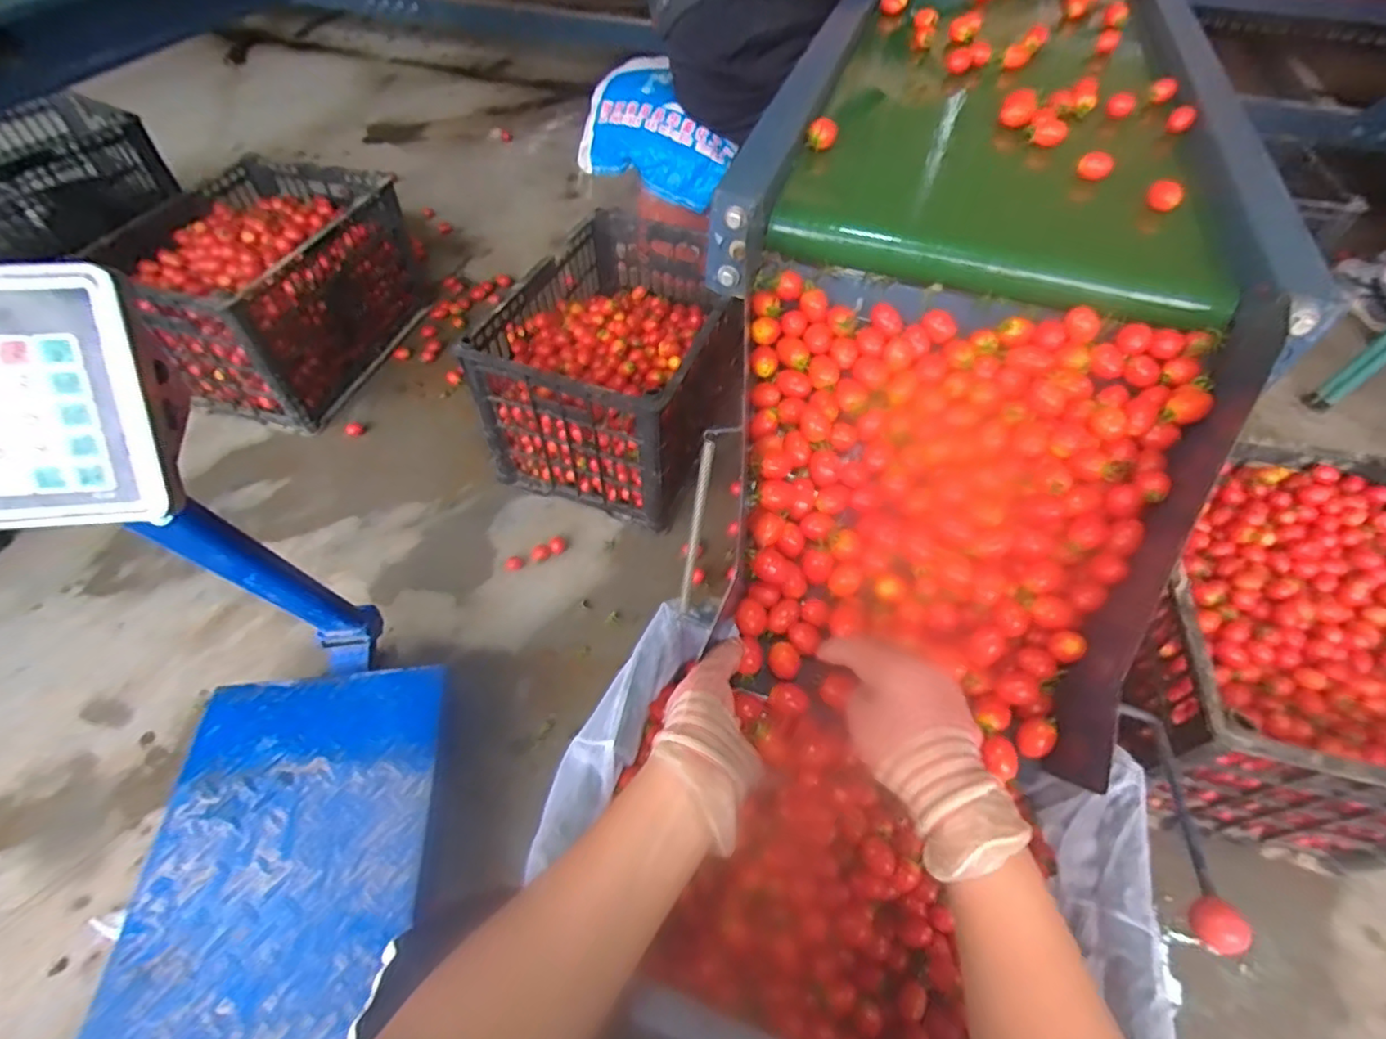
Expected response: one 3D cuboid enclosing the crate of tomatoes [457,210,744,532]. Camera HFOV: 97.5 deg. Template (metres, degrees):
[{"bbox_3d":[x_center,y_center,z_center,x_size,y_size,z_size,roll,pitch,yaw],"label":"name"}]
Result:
[{"bbox_3d":[-0.117,-0.304,1.139,0.340,0.285,0.522,15,54,11],"label":"crate of tomatoes"}]

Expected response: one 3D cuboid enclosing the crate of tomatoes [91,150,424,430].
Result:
[{"bbox_3d":[-0.864,-0.480,1.259,0.432,0.284,0.516,17,54,12],"label":"crate of tomatoes"}]

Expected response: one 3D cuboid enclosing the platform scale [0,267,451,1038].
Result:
[{"bbox_3d":[-0.450,0.163,0.476,0.290,0.580,0.447,-5,53,-5],"label":"platform scale"}]

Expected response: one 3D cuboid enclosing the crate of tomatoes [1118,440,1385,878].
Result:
[{"bbox_3d":[0.727,0.149,0.807,0.329,0.276,0.475,13,54,9],"label":"crate of tomatoes"}]

